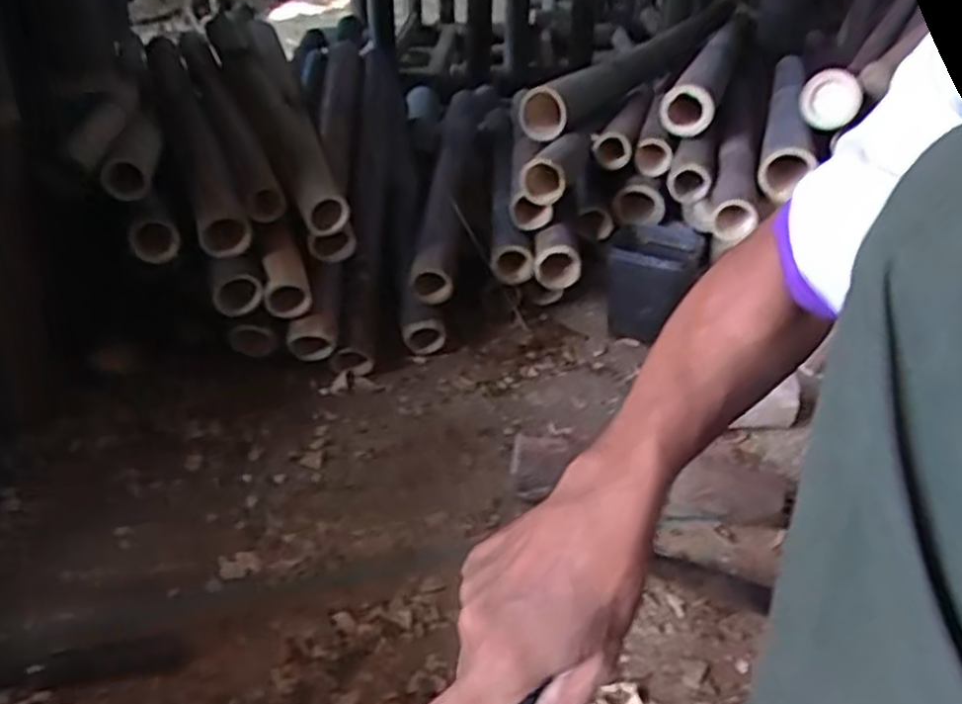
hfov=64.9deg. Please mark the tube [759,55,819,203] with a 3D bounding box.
[{"bbox_3d":[0.556,-0.447,1.355,0.072,0.076,0.891,12,34,16],"label":"tube"}]

